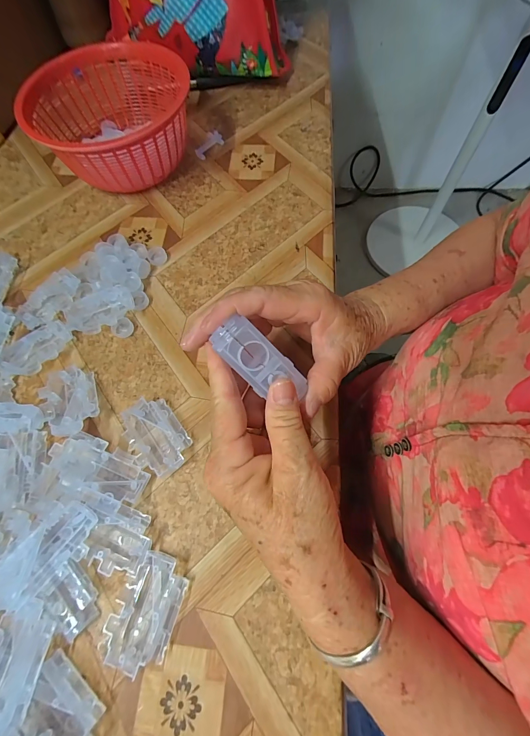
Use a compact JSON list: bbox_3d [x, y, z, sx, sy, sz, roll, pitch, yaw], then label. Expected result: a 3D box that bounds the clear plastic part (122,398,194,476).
[{"bbox_3d":[-0.095,0.058,0.274,0.043,0.014,0.066,-36,70,-12],"label":"clear plastic part"}]

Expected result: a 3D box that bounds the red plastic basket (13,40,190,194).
[{"bbox_3d":[-0.179,-0.290,0.381,0.165,0.082,0.181,-7,67,-1],"label":"red plastic basket"}]

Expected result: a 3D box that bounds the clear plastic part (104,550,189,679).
[{"bbox_3d":[-0.084,0.173,0.226,0.042,0.015,0.067,14,68,8],"label":"clear plastic part"}]

